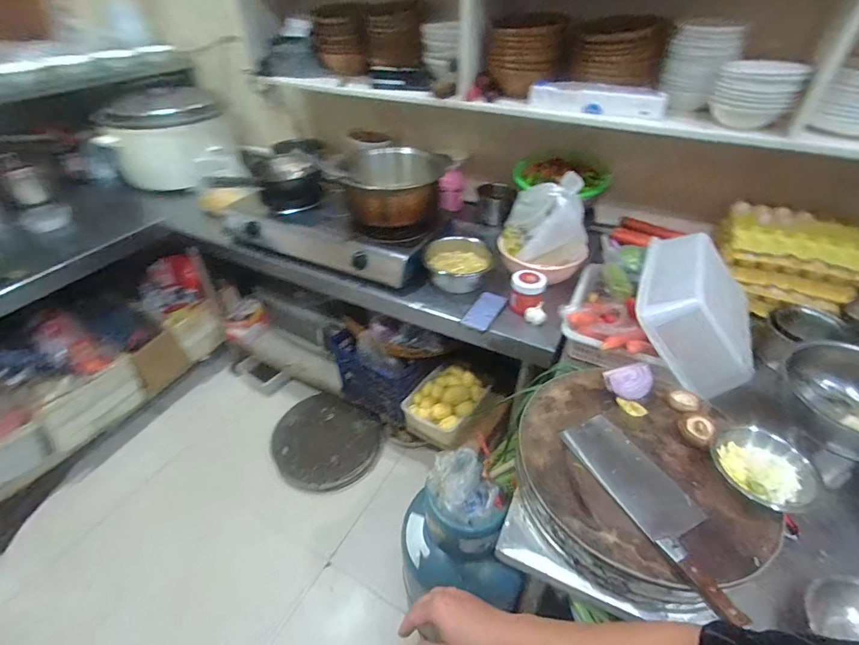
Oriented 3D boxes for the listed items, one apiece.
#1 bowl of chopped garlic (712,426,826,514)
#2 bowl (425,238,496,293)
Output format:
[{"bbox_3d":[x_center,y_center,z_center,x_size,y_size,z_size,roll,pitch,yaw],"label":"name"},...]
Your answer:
[{"bbox_3d":[0.560,0.244,0.701,0.139,0.042,0.143,0,40,0],"label":"bowl of chopped garlic"},{"bbox_3d":[0.090,-0.183,1.258,0.207,0.103,0.170,1,40,1],"label":"bowl"}]

